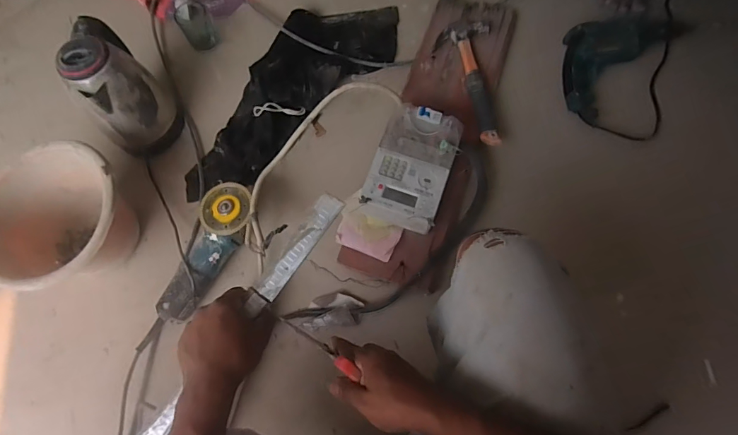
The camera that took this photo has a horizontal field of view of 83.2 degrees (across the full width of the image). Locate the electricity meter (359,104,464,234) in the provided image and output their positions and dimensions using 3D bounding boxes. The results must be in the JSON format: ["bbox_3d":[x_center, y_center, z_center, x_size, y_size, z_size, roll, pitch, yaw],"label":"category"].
[{"bbox_3d":[0.079,-0.087,0.759,0.134,0.081,0.215,17,72,9],"label":"electricity meter"}]

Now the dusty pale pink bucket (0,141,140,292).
[{"bbox_3d":[-0.535,0.013,0.755,0.225,0.166,0.241,-1,70,3],"label":"dusty pale pink bucket"}]

